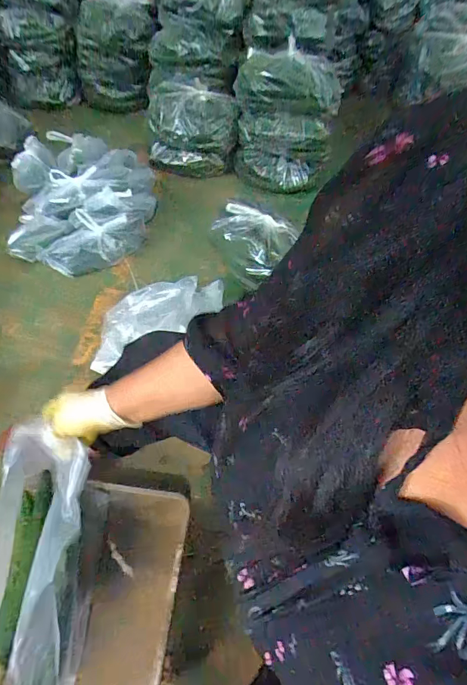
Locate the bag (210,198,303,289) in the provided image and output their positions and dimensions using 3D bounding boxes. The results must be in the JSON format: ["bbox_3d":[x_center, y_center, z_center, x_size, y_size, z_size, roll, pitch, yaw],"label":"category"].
[{"bbox_3d":[0.065,-0.296,1.187,0.186,0.150,0.223,-21,56,-18],"label":"bag"}]

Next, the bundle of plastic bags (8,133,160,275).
[{"bbox_3d":[-0.506,-0.489,1.306,0.467,0.184,0.584,-6,53,-8],"label":"bundle of plastic bags"}]

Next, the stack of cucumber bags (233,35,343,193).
[{"bbox_3d":[0.195,-0.849,1.534,0.370,0.434,0.312,13,53,7],"label":"stack of cucumber bags"}]

